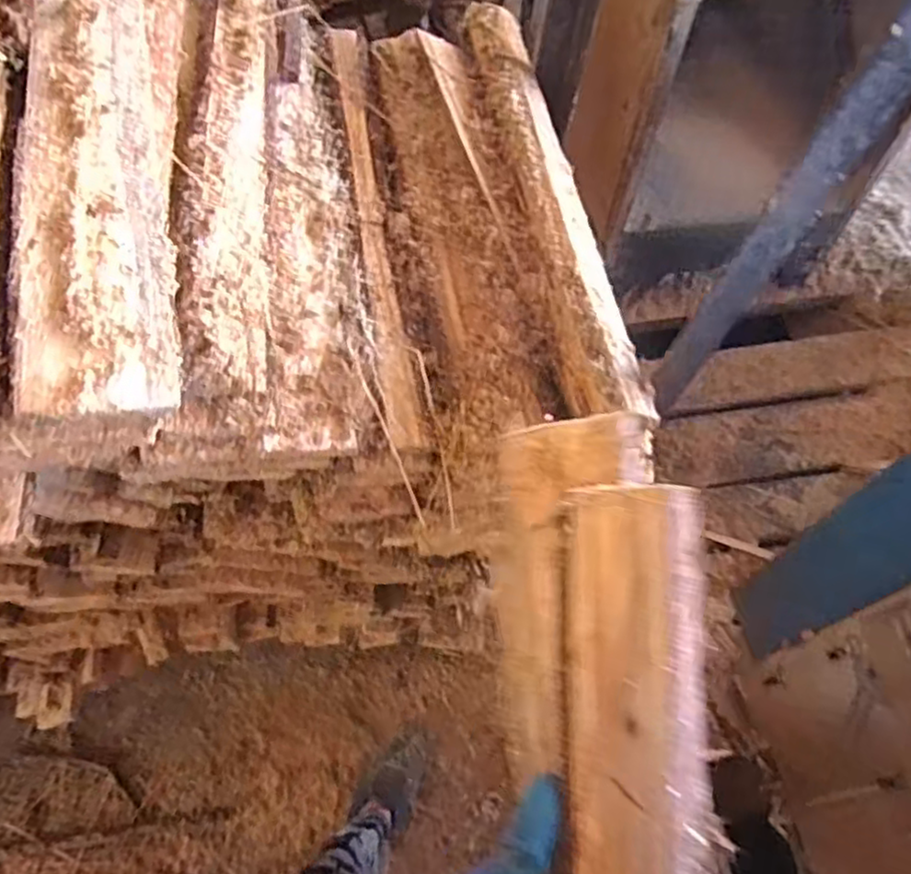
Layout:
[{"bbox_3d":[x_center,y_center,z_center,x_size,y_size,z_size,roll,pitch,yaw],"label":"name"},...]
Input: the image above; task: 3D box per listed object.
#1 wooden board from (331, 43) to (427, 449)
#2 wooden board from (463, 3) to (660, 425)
[{"bbox_3d":[-0.081,-0.211,0.665,0.031,0.036,0.485,-8,62,-5],"label":"wooden board"},{"bbox_3d":[0.086,-0.236,0.671,0.070,0.042,0.517,-9,62,-6],"label":"wooden board"}]

